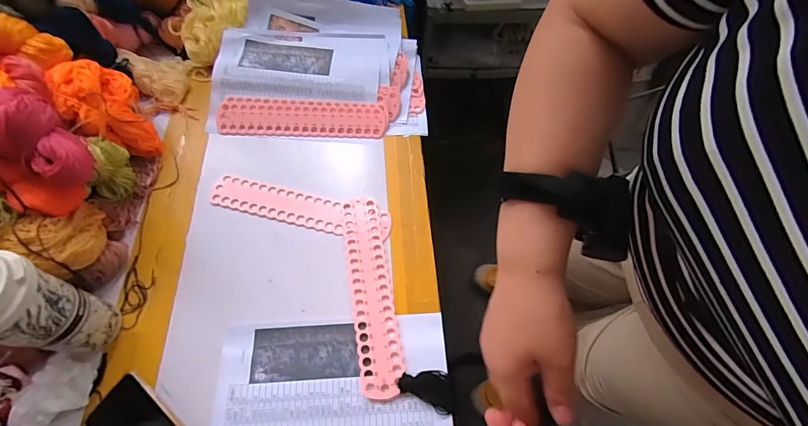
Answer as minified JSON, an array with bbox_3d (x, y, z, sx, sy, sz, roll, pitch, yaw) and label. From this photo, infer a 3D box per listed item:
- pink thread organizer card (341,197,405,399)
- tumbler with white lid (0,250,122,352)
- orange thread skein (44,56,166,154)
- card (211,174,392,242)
[{"bbox_3d":[-0.048,0.104,0.550,0.056,0.004,0.289,-8,61,-6],"label":"pink thread organizer card"},{"bbox_3d":[-0.409,0.114,0.434,0.080,0.185,0.088,8,61,4],"label":"tumbler with white lid"},{"bbox_3d":[-0.468,-0.162,0.609,0.092,0.129,0.129,-27,67,-15],"label":"orange thread skein"},{"bbox_3d":[-0.165,-0.008,0.608,0.289,0.006,0.057,12,62,6],"label":"card"}]

